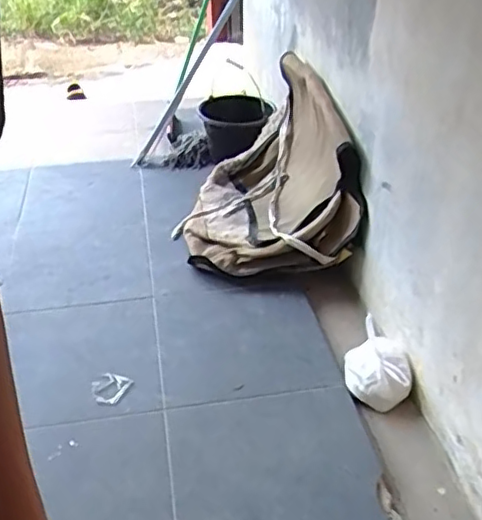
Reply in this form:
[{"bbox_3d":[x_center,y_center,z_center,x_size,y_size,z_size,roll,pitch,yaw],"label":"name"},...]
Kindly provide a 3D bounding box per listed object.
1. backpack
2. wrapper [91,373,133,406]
[{"bbox_3d":[0.055,-0.257,1.785,0.465,0.449,0.600,0,34,-2],"label":"backpack"},{"bbox_3d":[-0.289,0.280,1.355,0.079,0.010,0.084,1,34,0],"label":"wrapper"}]

